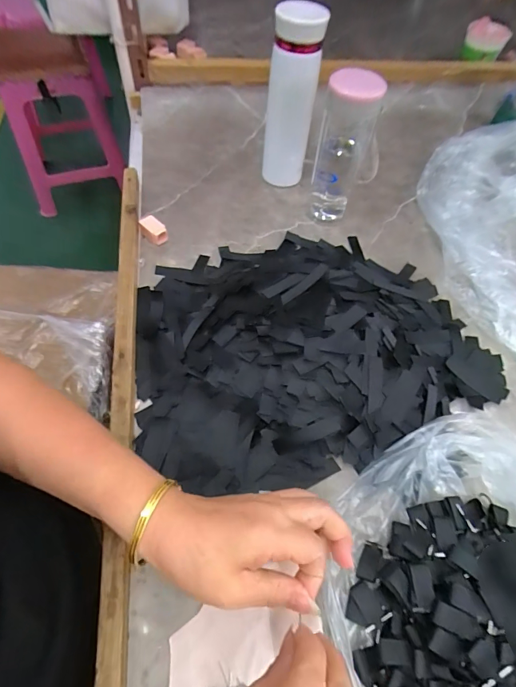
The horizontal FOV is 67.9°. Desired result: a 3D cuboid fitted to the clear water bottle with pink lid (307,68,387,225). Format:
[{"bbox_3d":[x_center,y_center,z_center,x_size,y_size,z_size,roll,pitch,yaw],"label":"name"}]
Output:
[{"bbox_3d":[0.112,-0.262,0.524,0.065,0.190,0.063,10,58,5],"label":"clear water bottle with pink lid"}]

